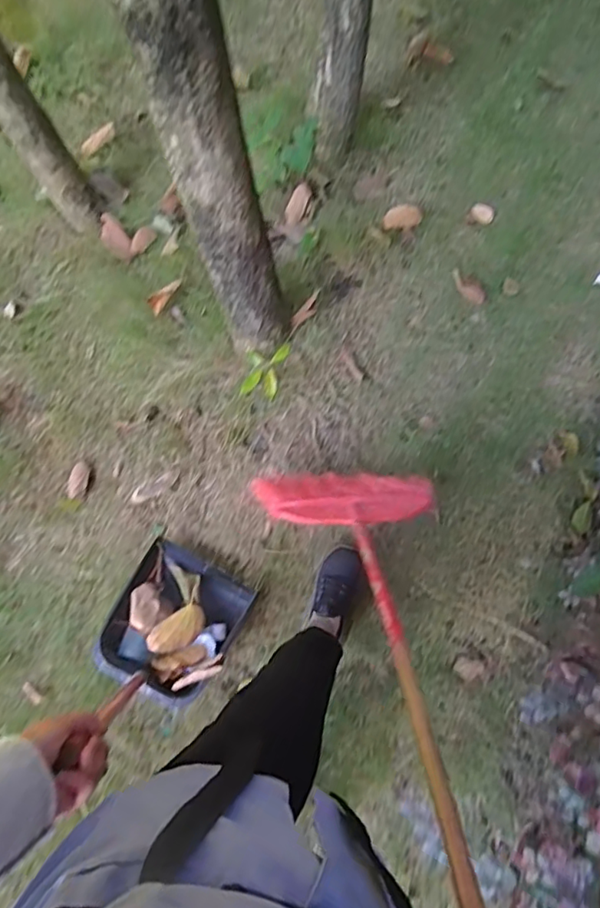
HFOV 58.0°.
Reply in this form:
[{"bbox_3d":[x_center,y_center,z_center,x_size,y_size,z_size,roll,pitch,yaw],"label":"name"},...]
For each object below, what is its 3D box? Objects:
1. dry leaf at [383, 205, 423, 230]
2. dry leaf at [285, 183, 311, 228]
[{"bbox_3d":[0.269,-0.620,1.420,0.100,0.018,0.057,-3,98,0],"label":"dry leaf"},{"bbox_3d":[-0.006,-0.661,1.434,0.051,0.011,0.123,18,86,7],"label":"dry leaf"}]

